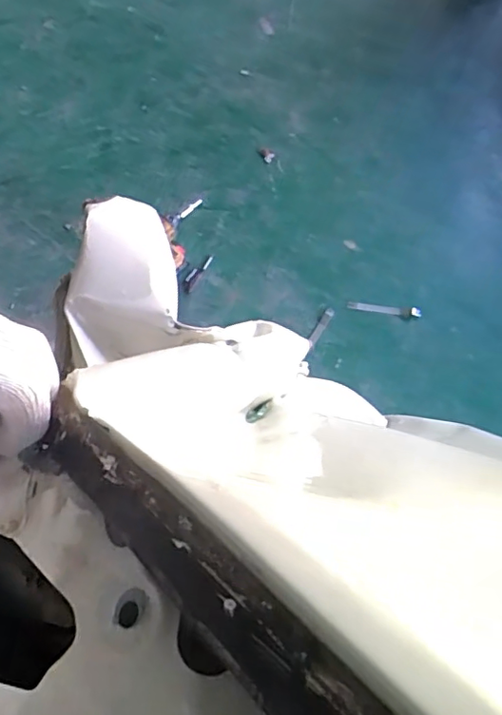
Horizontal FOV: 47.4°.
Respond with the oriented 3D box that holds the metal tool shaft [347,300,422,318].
[{"bbox_3d":[0.407,-0.148,1.746,0.222,0.019,0.027,8,68,0],"label":"metal tool shaft"}]

